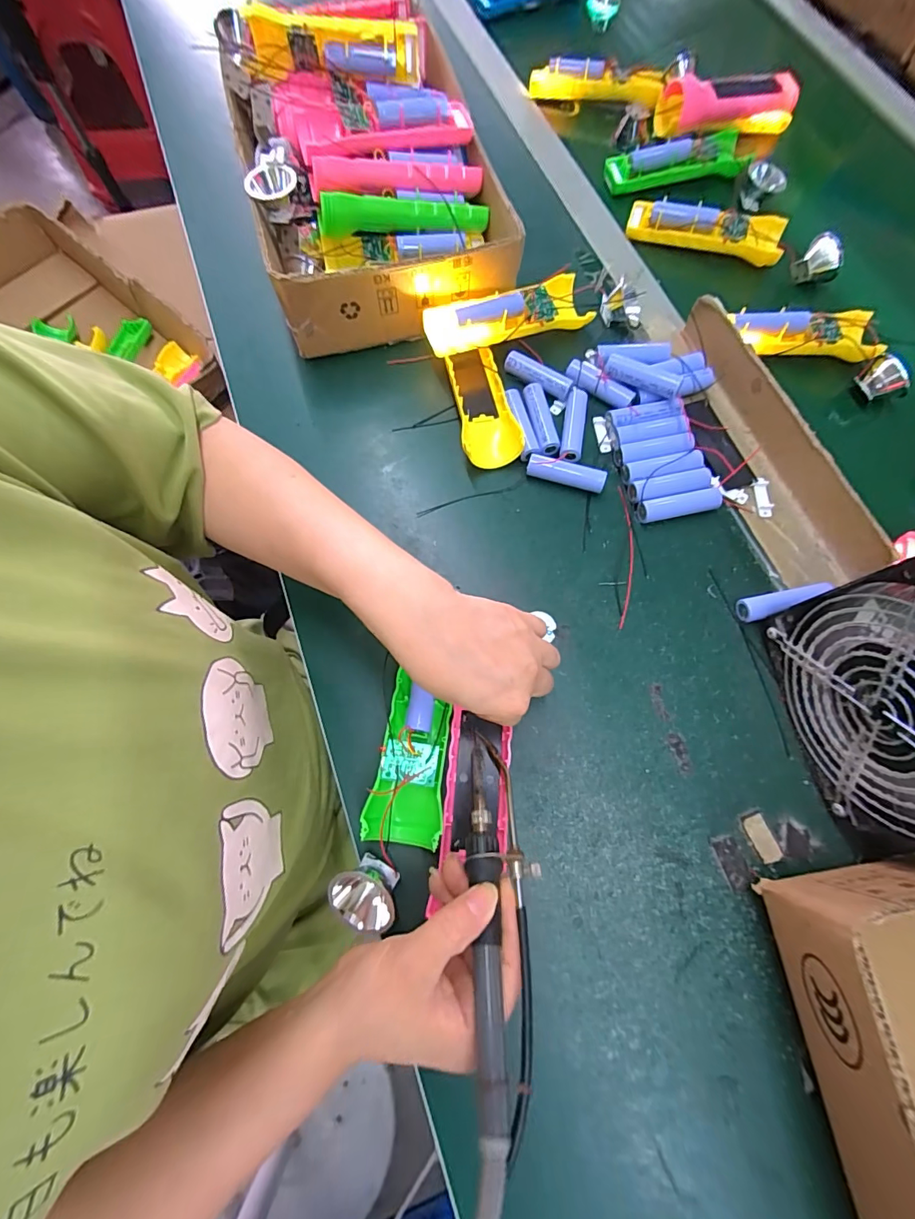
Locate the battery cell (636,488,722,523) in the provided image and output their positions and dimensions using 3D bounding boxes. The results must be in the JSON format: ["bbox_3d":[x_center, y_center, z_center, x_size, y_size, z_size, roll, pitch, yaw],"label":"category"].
[{"bbox_3d":[0.185,-0.085,0.378,0.069,0.013,0.018,-10,72,-2],"label":"battery cell"}]

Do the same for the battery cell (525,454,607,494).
[{"bbox_3d":[0.092,-0.115,0.385,0.065,0.020,0.016,18,74,7],"label":"battery cell"}]

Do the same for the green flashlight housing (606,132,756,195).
[{"bbox_3d":[0.238,-0.492,0.498,0.148,0.025,0.036,-9,72,-2],"label":"green flashlight housing"}]

